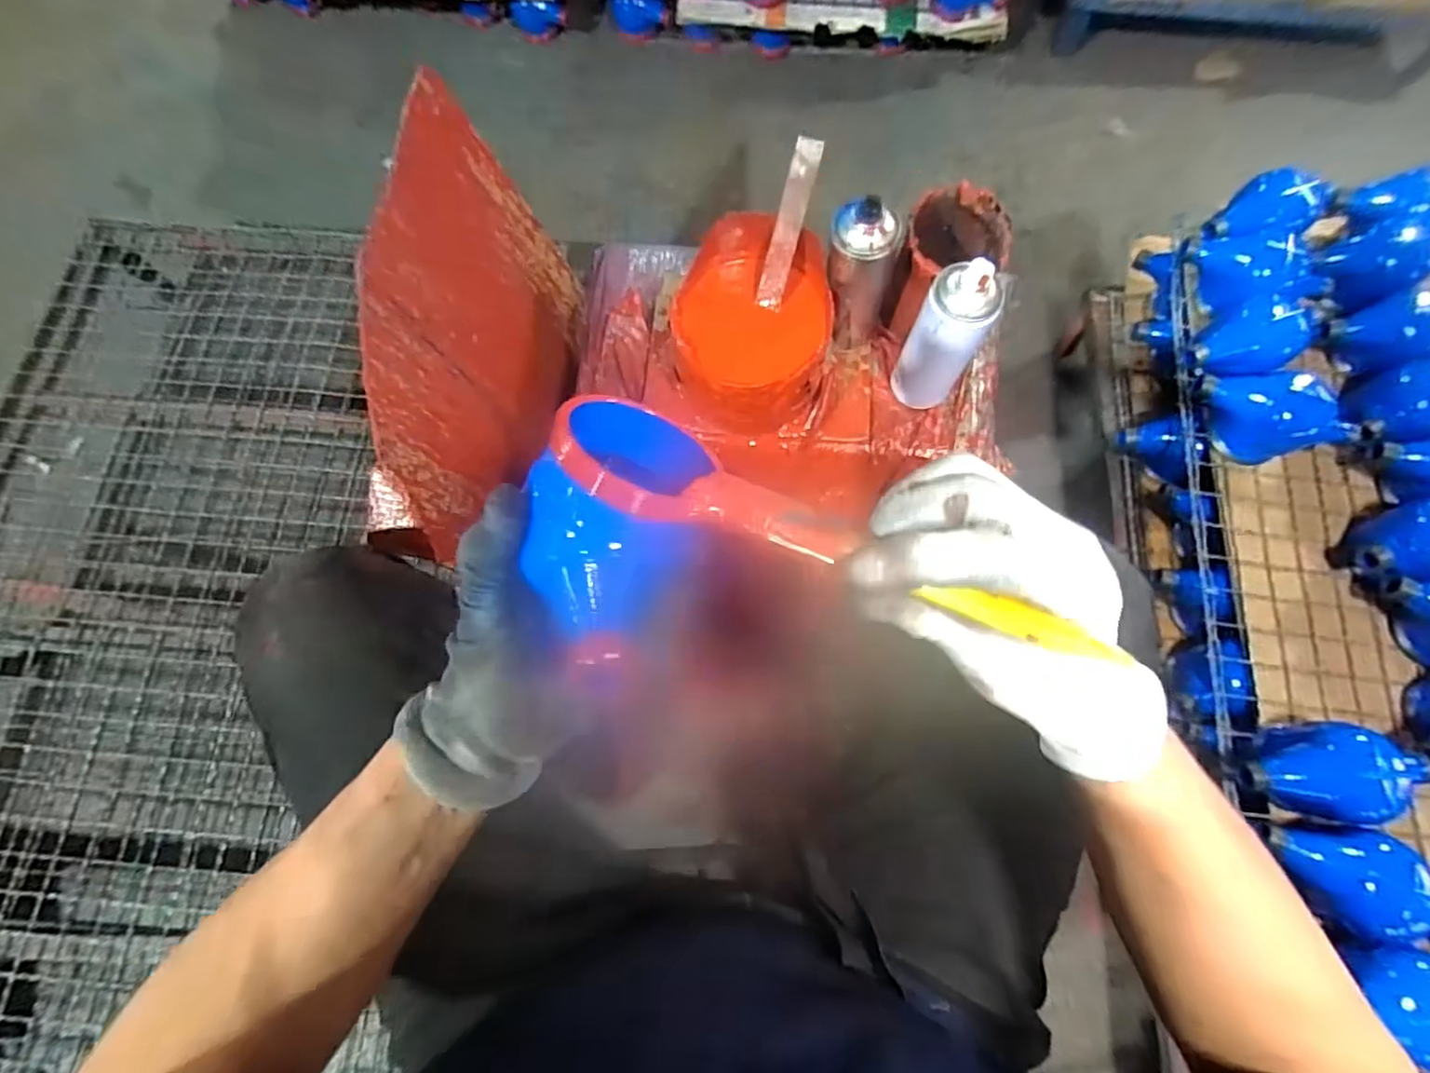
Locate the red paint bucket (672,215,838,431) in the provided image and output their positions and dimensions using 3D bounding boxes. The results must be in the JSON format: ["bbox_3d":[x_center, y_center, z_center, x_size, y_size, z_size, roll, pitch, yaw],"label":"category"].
[{"bbox_3d":[0.036,-0.210,0.651,0.157,0.116,0.178,2,72,2],"label":"red paint bucket"}]

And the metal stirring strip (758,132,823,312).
[{"bbox_3d":[0.070,-0.295,0.602,0.025,0.007,0.148,20,118,9],"label":"metal stirring strip"}]

